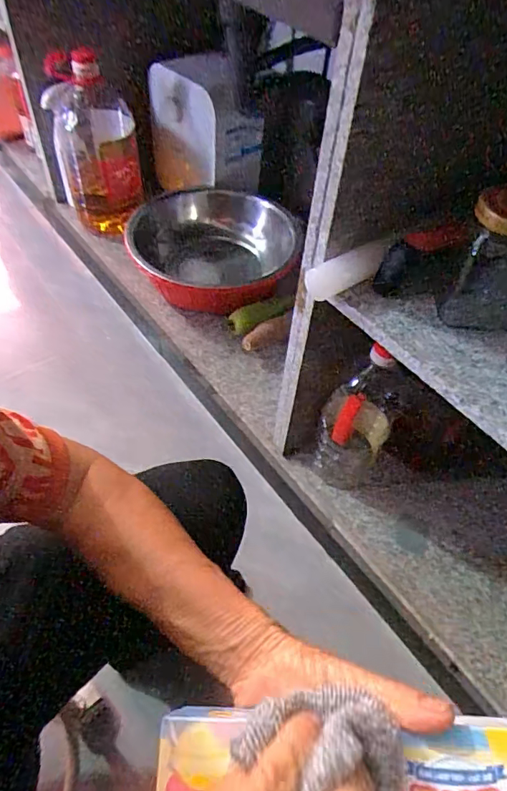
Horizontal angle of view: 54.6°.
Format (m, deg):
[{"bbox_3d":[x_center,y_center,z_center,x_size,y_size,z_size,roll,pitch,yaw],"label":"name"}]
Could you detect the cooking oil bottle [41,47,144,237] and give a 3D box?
[{"bbox_3d":[-0.337,-0.523,1.050,0.168,0.333,0.138,-10,53,-12],"label":"cooking oil bottle"}]

